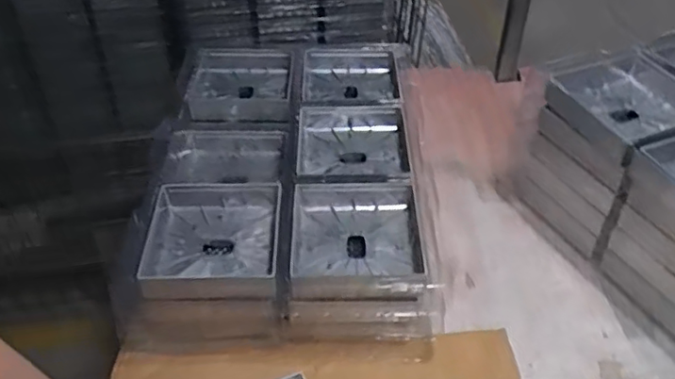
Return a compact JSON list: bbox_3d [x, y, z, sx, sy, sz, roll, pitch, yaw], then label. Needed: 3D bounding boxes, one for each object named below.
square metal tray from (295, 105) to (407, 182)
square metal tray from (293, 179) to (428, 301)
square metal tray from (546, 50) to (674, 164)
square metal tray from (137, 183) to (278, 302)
[{"bbox_3d":[0.014,-0.046,0.765,0.139,0.046,0.151,1,42,0],"label":"square metal tray"},{"bbox_3d":[0.018,0.053,0.650,0.145,0.039,0.147,0,42,-1],"label":"square metal tray"},{"bbox_3d":[0.340,-0.097,0.709,0.157,0.041,0.147,-15,45,-17],"label":"square metal tray"},{"bbox_3d":[-0.131,0.058,0.657,0.141,0.047,0.150,-1,42,-2],"label":"square metal tray"}]

